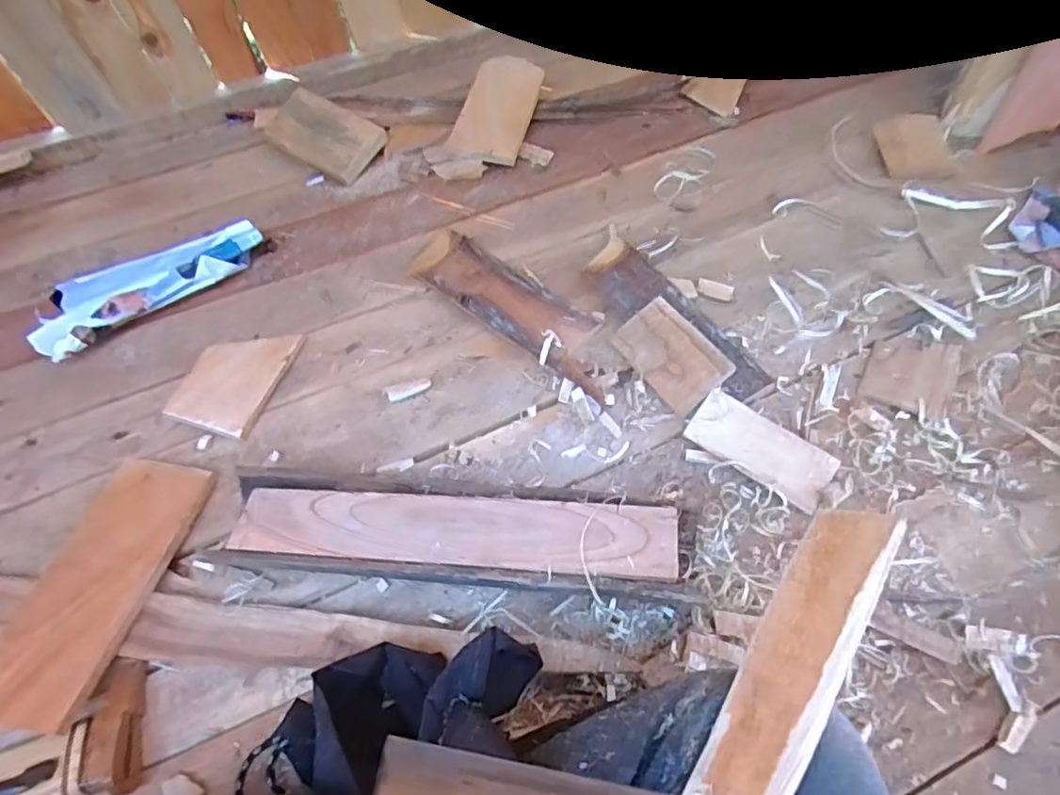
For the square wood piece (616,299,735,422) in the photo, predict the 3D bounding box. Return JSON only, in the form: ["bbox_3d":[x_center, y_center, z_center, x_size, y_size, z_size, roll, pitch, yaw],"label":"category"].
[{"bbox_3d":[0.151,-0.046,0.659,0.078,0.013,0.123,-42,59,12],"label":"square wood piece"}]

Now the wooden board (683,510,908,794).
[{"bbox_3d":[0.104,0.203,0.314,0.048,0.018,0.353,1,47,55],"label":"wooden board"}]

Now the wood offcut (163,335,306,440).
[{"bbox_3d":[-0.319,-0.021,0.675,0.090,0.019,0.131,15,60,12],"label":"wood offcut"}]

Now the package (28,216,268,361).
[{"bbox_3d":[-0.447,-0.131,0.735,0.268,0.050,0.078,-36,63,-18],"label":"package"}]

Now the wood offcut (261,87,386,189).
[{"bbox_3d":[-0.285,-0.370,0.872,0.156,0.019,0.103,33,77,8],"label":"wood offcut"}]

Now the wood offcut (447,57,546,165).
[{"bbox_3d":[-0.045,-0.411,0.882,0.096,0.016,0.200,13,64,5],"label":"wood offcut"}]

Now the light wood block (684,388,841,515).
[{"bbox_3d":[0.223,0.050,0.603,0.135,0.010,0.056,33,76,16],"label":"light wood block"}]

